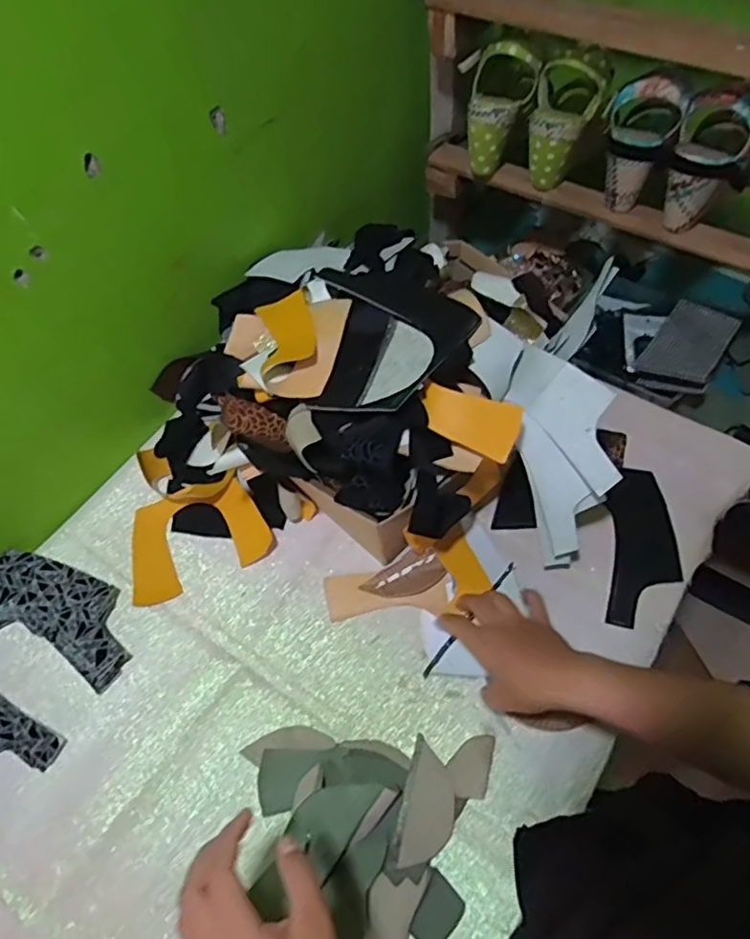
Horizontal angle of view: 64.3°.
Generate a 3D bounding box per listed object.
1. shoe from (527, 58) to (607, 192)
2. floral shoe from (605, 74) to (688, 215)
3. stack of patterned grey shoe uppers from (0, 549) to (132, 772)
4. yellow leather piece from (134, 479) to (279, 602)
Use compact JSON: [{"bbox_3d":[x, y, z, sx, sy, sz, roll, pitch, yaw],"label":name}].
[{"bbox_3d":[0.225,-0.412,0.714,0.077,0.127,0.071,14,61,11],"label":"shoe"},{"bbox_3d":[0.299,-0.372,0.681,0.080,0.127,0.073,19,62,14],"label":"floral shoe"},{"bbox_3d":[-0.352,0.185,0.589,0.185,0.034,0.189,22,62,15],"label":"stack of patterned grey shoe uppers"},{"bbox_3d":[-0.199,0.070,0.660,0.153,0.020,0.111,-22,60,-10],"label":"yellow leather piece"}]

